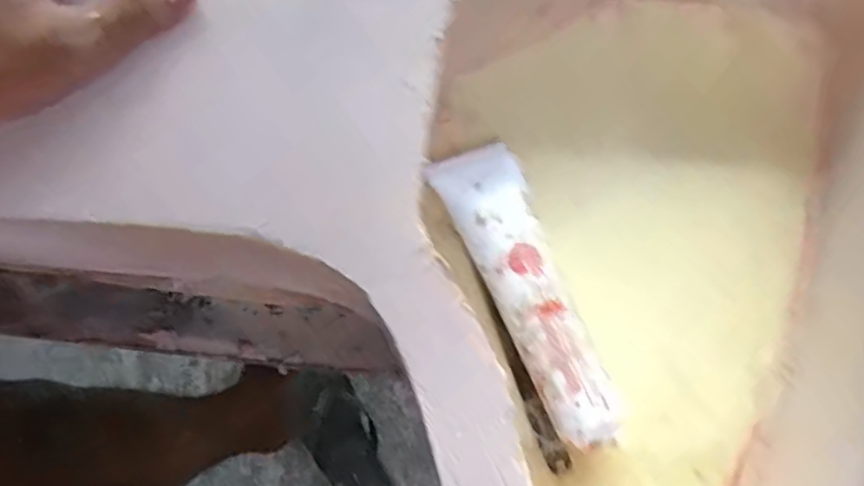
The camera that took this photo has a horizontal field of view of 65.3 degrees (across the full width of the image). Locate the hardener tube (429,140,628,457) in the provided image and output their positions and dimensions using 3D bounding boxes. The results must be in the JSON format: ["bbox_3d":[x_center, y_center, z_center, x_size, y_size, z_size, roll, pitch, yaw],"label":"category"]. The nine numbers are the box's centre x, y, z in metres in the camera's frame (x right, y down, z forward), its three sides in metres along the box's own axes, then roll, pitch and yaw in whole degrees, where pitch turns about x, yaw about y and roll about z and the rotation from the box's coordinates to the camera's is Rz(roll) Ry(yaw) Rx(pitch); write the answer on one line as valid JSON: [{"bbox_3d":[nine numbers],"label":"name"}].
[{"bbox_3d":[0.053,0.020,0.343,0.047,0.024,0.160,-25,77,-7],"label":"hardener tube"}]

